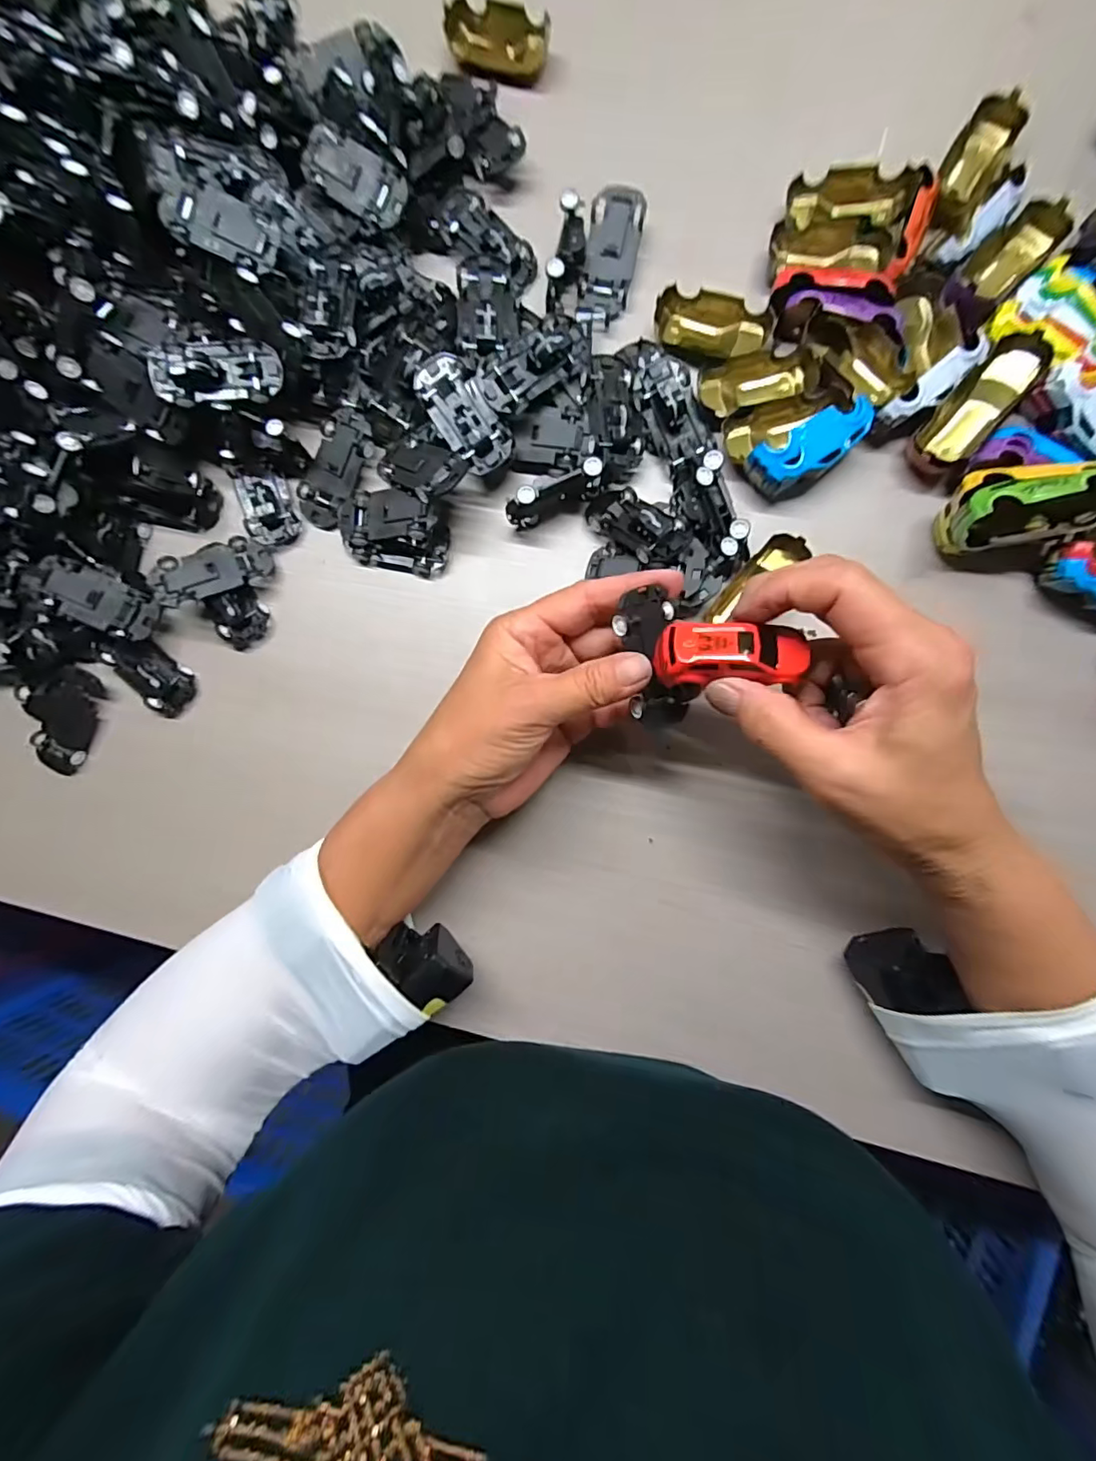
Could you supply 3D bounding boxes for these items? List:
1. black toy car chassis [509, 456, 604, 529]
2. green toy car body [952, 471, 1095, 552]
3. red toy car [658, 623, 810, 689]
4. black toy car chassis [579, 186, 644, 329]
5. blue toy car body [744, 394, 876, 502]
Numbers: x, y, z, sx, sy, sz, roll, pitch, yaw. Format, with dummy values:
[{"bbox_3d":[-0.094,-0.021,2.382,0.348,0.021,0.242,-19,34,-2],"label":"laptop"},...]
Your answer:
[{"bbox_3d":[0.004,-0.132,0.299,0.056,0.033,0.012,-27,88,1],"label":"black toy car chassis"},{"bbox_3d":[0.237,-0.110,0.258,0.066,0.023,0.026,-14,88,1],"label":"green toy car body"},{"bbox_3d":[0.077,-0.032,0.225,0.063,0.014,0.025,0,88,1],"label":"red toy car"},{"bbox_3d":[0.036,-0.270,0.305,0.029,0.014,0.071,11,102,3],"label":"black toy car chassis"},{"bbox_3d":[0.142,-0.151,0.291,0.062,0.030,0.028,-29,88,1],"label":"blue toy car body"}]

